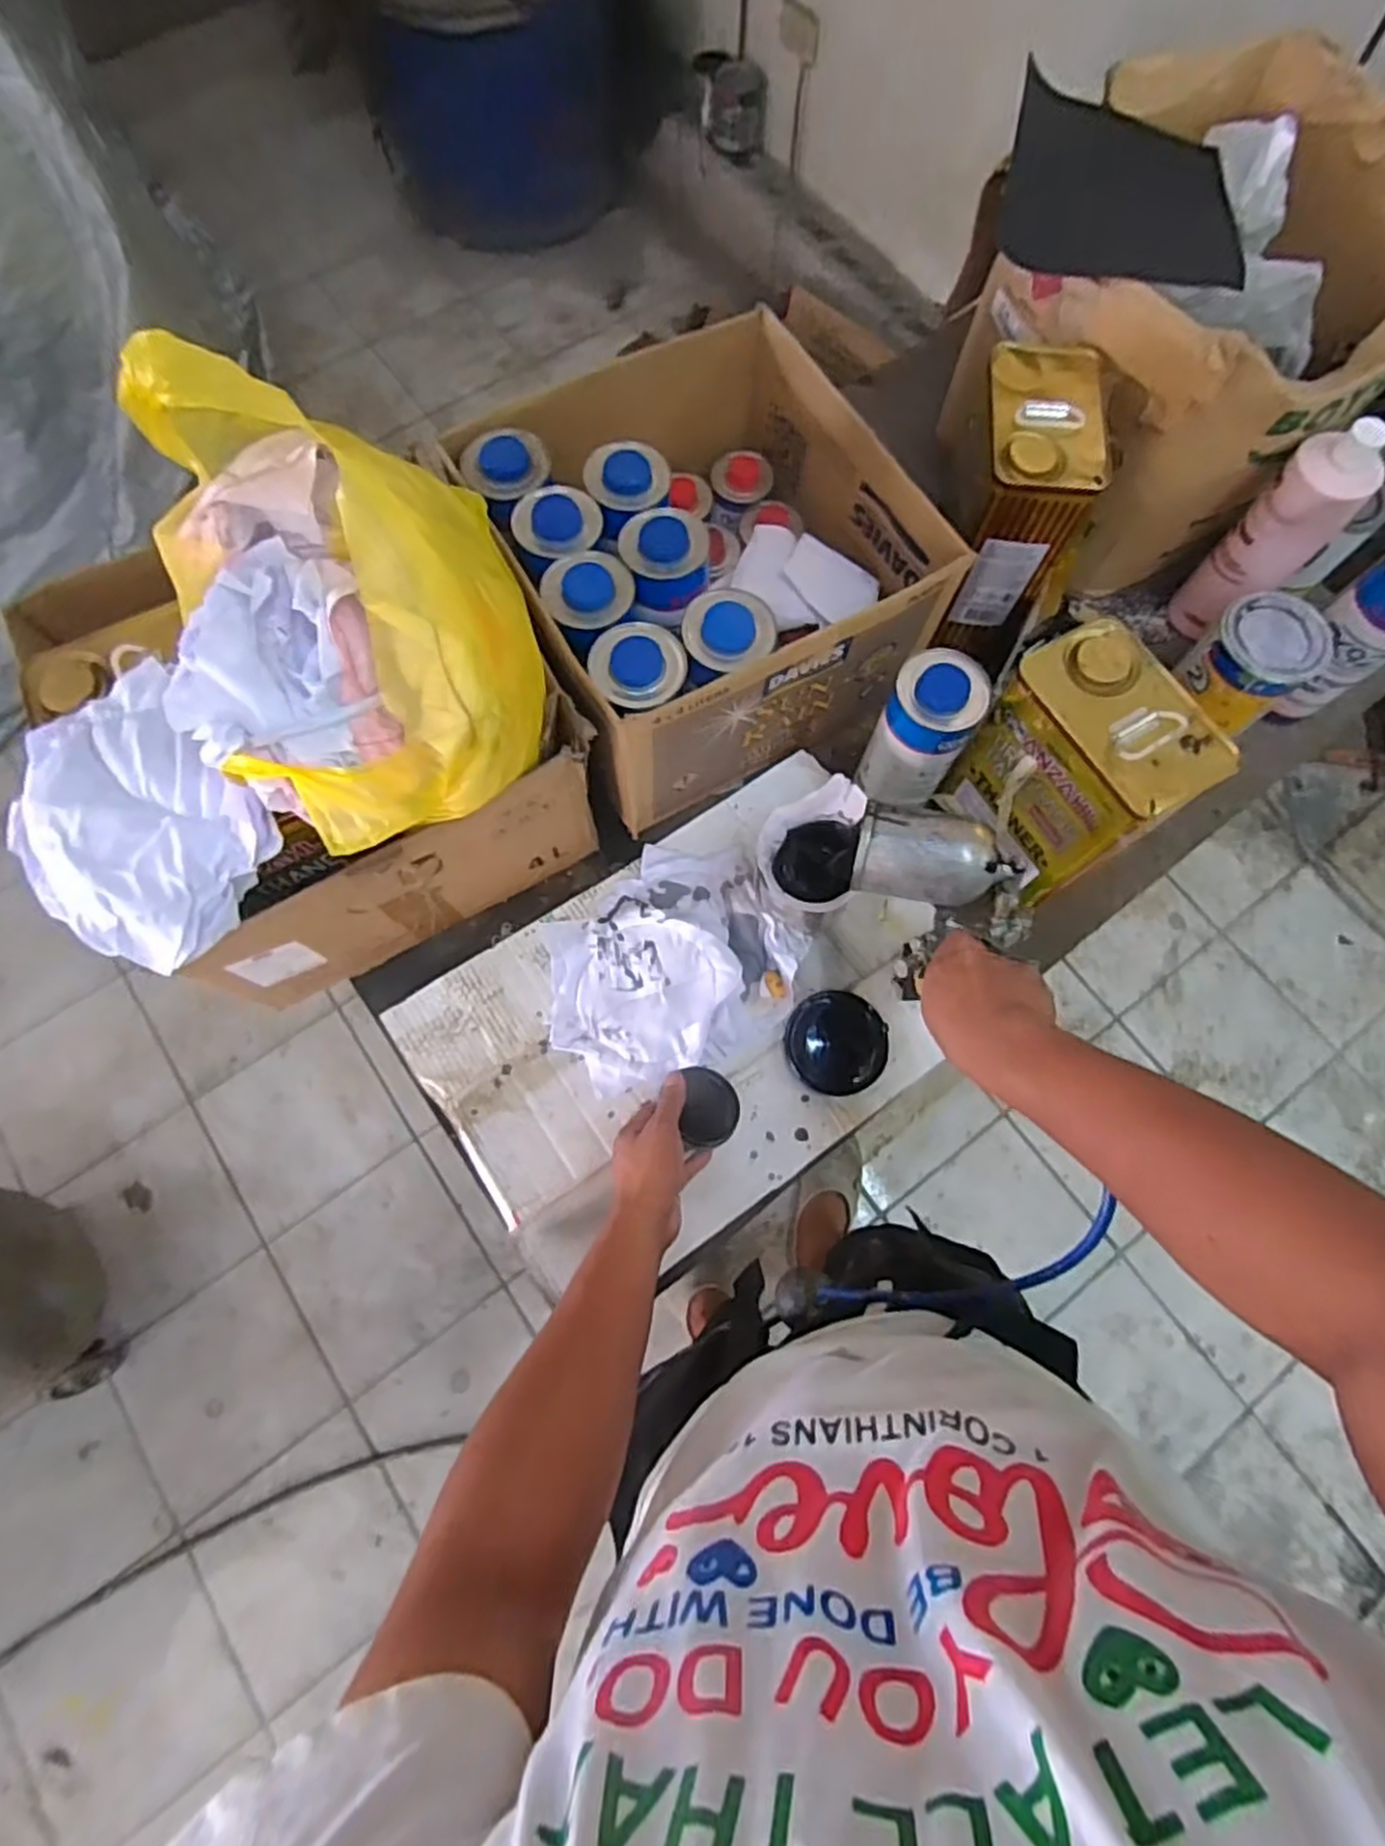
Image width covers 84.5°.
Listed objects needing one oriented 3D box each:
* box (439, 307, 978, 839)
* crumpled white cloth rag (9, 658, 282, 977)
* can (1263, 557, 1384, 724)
[{"bbox_3d":[0.004,-0.358,0.788,0.376,0.210,0.386,-32,76,-10],"label":"box"},{"bbox_3d":[-0.402,-0.078,0.535,0.163,0.079,0.202,-40,78,-12],"label":"crumpled white cloth rag"},{"bbox_3d":[0.671,-0.290,0.764,0.070,0.180,0.072,0,73,-1],"label":"can"}]

